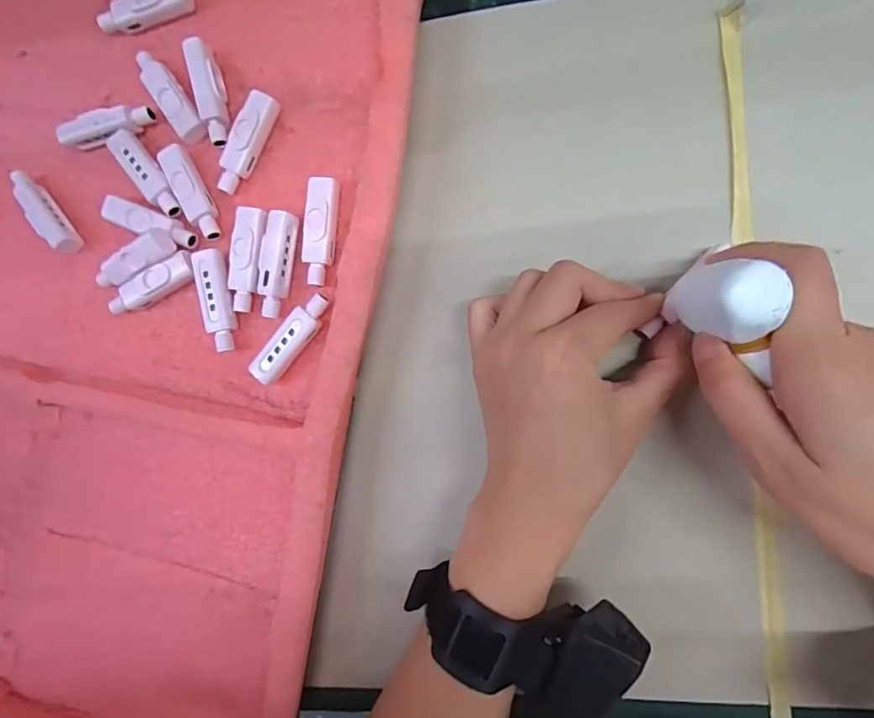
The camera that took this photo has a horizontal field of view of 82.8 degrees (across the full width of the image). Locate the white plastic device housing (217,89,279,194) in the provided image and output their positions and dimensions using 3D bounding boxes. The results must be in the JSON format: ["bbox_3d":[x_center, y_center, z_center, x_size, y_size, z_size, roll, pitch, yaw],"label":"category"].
[{"bbox_3d":[-0.106,-0.119,0.276,0.015,0.015,0.056,30,94,8],"label":"white plastic device housing"}]

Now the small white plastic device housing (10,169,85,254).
[{"bbox_3d":[-0.235,-0.088,0.296,0.014,0.015,0.055,-40,84,6],"label":"small white plastic device housing"}]

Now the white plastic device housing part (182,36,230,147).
[{"bbox_3d":[-0.126,-0.147,0.277,0.012,0.016,0.059,-15,87,8],"label":"white plastic device housing part"}]

